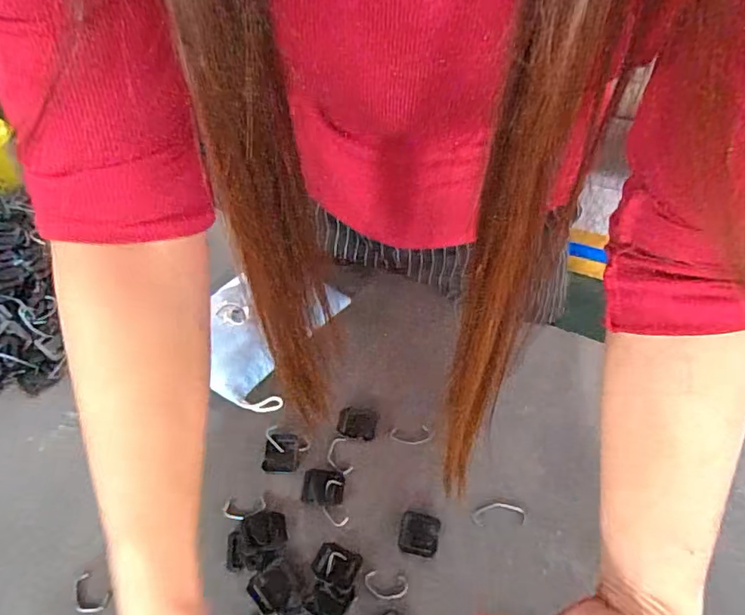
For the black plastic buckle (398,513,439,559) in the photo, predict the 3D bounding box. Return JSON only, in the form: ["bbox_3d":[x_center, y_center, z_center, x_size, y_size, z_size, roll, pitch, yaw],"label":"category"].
[{"bbox_3d":[0.037,0.177,0.414,0.030,0.004,0.032,11,49,8],"label":"black plastic buckle"}]

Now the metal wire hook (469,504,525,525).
[{"bbox_3d":[0.101,0.166,0.425,0.044,0.004,0.018,-1,49,-2],"label":"metal wire hook"}]

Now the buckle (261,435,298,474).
[{"bbox_3d":[-0.079,0.125,0.456,0.028,0.004,0.034,2,49,0],"label":"buckle"}]

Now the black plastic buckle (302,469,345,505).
[{"bbox_3d":[-0.041,0.148,0.437,0.034,0.004,0.029,4,49,2],"label":"black plastic buckle"}]

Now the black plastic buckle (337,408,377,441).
[{"bbox_3d":[-0.014,0.104,0.477,0.034,0.004,0.028,8,49,6],"label":"black plastic buckle"}]

